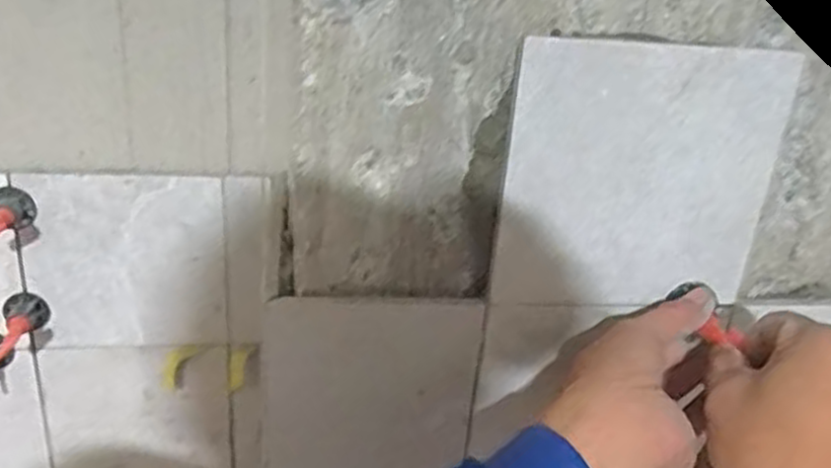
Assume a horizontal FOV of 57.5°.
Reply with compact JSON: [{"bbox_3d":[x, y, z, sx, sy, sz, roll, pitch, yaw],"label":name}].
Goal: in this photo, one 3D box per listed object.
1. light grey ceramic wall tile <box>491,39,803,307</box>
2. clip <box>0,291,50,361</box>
[{"bbox_3d":[0.118,-0.027,0.402,0.144,0.140,0.006,1,25,-8],"label":"light grey ceramic wall tile"},{"bbox_3d":[-0.299,0.072,0.573,0.040,0.045,0.030,-5,27,-21],"label":"clip"}]

